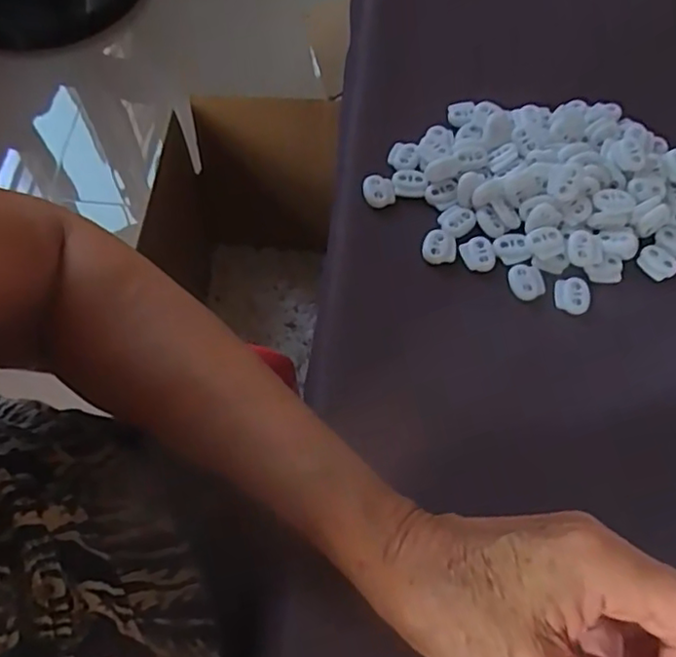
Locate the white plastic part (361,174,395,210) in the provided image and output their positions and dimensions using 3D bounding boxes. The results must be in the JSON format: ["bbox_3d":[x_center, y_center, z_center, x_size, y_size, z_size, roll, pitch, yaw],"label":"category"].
[{"bbox_3d":[0.025,-0.085,0.383,0.019,0.007,0.020,-11,64,-7],"label":"white plastic part"}]

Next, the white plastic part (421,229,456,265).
[{"bbox_3d":[0.060,-0.048,0.365,0.020,0.005,0.020,7,63,2],"label":"white plastic part"}]

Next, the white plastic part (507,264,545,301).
[{"bbox_3d":[0.109,-0.027,0.354,0.020,0.004,0.022,-9,64,-6],"label":"white plastic part"}]

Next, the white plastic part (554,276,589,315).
[{"bbox_3d":[0.133,-0.019,0.351,0.020,0.005,0.021,7,63,2],"label":"white plastic part"}]

